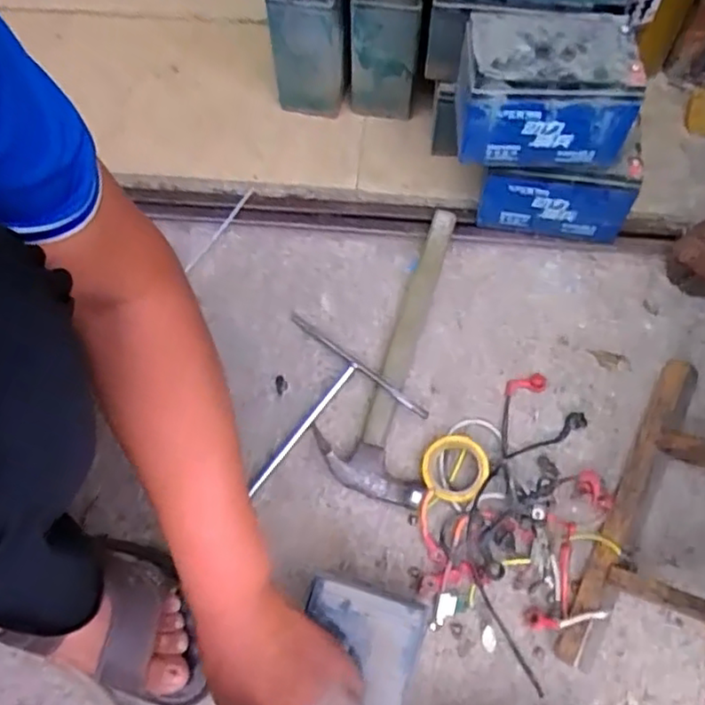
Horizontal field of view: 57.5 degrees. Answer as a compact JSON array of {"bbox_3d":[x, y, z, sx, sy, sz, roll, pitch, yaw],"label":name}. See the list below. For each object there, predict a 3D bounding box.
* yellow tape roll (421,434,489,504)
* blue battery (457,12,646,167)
[{"bbox_3d":[0.100,0.112,0.627,0.066,0.012,0.064,-7,69,19],"label":"yellow tape roll"},{"bbox_3d":[0.179,-0.250,0.612,0.160,0.097,0.107,1,63,2],"label":"blue battery"}]

